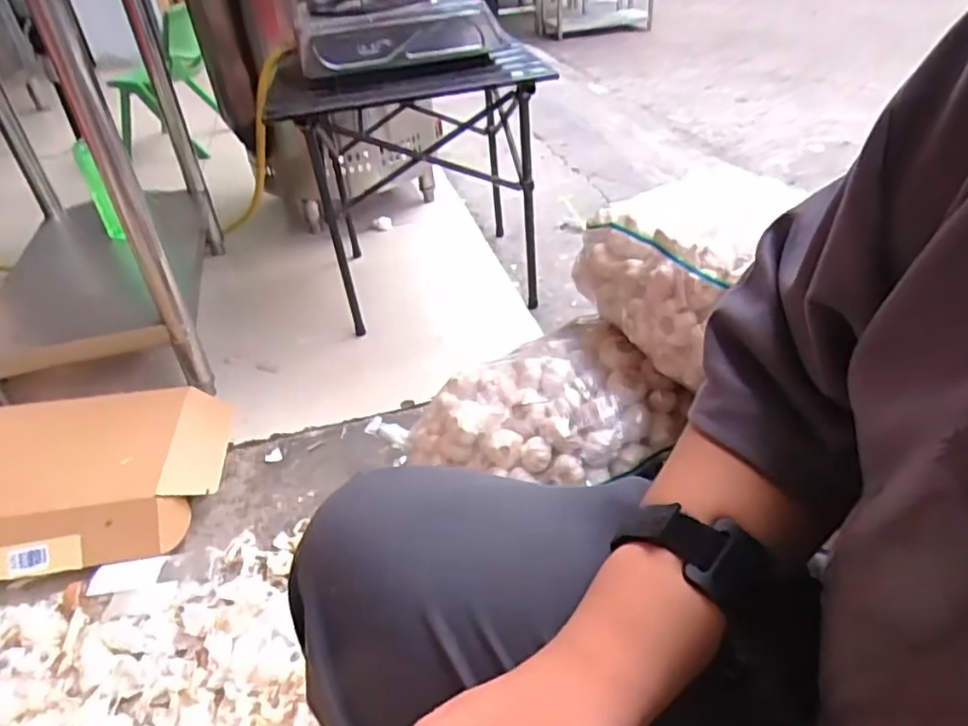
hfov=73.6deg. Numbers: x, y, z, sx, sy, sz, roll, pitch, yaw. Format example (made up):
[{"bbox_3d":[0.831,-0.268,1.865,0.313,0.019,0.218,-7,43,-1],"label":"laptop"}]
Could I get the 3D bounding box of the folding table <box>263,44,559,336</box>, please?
[{"bbox_3d":[-0.174,-0.471,1.468,0.496,0.453,0.643,-10,37,-8],"label":"folding table"}]

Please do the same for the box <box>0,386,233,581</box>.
[{"bbox_3d":[-0.635,0.179,1.012,0.424,0.100,0.317,-9,37,-7],"label":"box"}]

